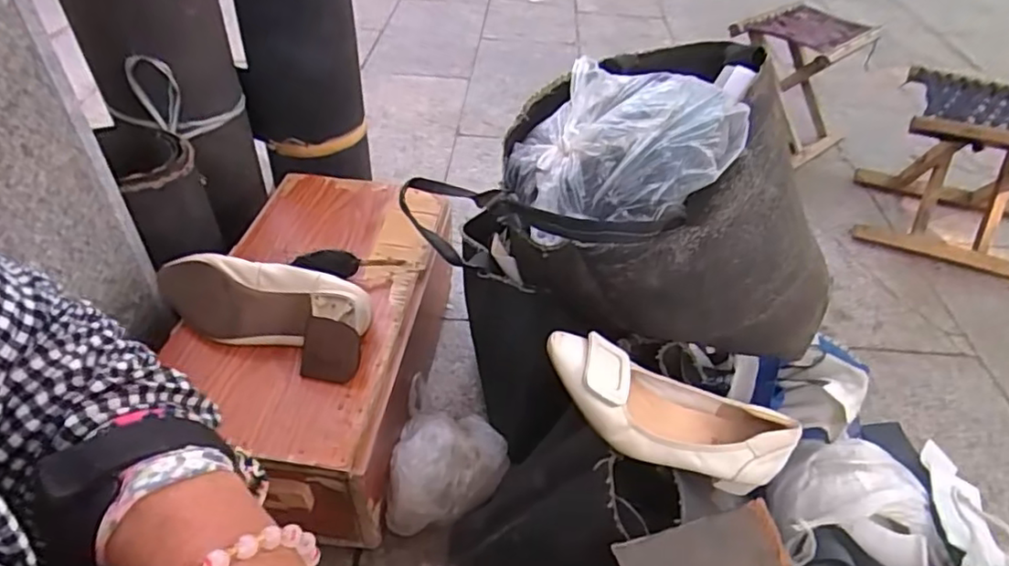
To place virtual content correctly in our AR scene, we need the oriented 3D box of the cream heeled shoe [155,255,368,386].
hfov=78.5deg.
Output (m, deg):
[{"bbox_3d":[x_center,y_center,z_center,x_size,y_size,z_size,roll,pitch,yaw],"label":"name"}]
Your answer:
[{"bbox_3d":[-0.256,0.025,0.663,0.241,0.075,0.099,13,44,11],"label":"cream heeled shoe"}]

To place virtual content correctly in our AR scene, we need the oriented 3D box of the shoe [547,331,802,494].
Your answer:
[{"bbox_3d":[0.134,0.104,0.522,0.224,0.069,0.086,24,43,-11],"label":"shoe"}]

